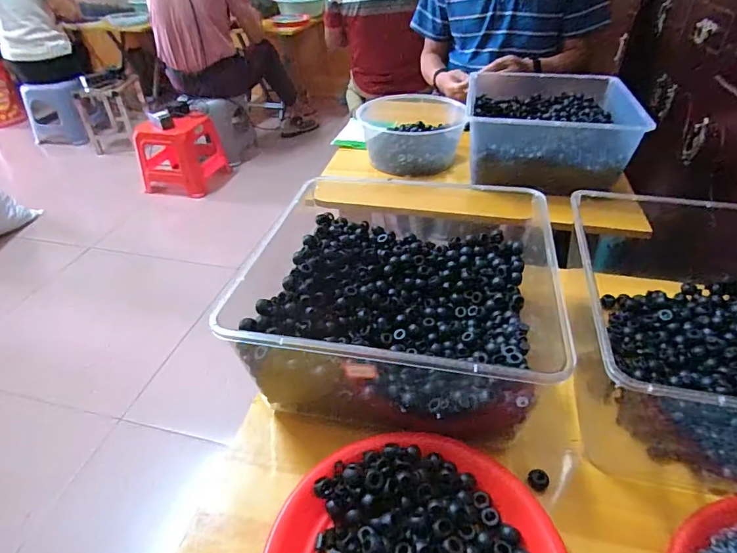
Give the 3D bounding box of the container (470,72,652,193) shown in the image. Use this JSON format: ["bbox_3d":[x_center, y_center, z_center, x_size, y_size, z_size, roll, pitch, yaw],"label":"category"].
[{"bbox_3d":[0.338,-0.291,0.867,0.279,0.119,0.298,7,40,11],"label":"container"}]

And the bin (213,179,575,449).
[{"bbox_3d":[0.044,0.026,0.485,0.275,0.128,0.275,6,40,10],"label":"bin"}]

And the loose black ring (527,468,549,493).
[{"bbox_3d":[0.154,0.184,0.403,0.018,0.008,0.018,-1,39,1],"label":"loose black ring"}]

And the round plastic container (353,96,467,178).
[{"bbox_3d":[0.090,-0.300,0.939,0.218,0.099,0.218,-1,39,1],"label":"round plastic container"}]

